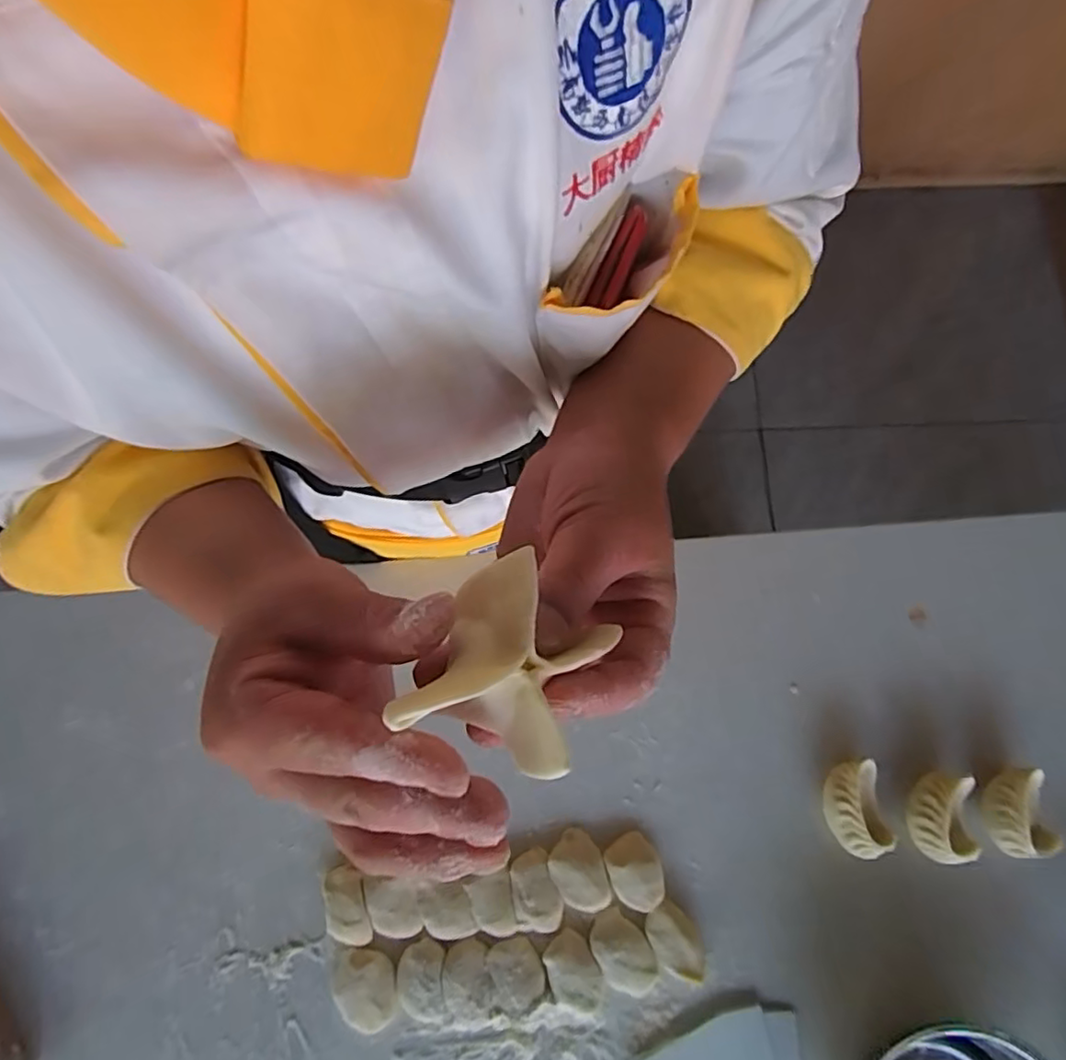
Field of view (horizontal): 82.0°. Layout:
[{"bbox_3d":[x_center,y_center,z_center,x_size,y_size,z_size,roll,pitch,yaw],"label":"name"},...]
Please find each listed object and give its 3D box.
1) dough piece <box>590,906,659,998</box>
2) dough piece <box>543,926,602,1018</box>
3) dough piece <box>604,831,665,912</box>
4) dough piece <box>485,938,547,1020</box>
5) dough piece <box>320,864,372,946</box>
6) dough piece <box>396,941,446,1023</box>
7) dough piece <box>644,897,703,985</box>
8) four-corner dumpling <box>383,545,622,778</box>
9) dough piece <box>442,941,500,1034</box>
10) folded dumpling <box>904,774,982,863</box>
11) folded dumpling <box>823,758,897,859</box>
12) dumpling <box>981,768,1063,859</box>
[{"bbox_3d":[0.069,0.323,0.468,0.039,0.014,0.058,-33,77,-7],"label":"dough piece"},{"bbox_3d":[0.031,0.335,0.462,0.037,0.016,0.055,-25,76,-5],"label":"dough piece"},{"bbox_3d":[0.081,0.267,0.478,0.040,0.016,0.051,-33,77,-7],"label":"dough piece"},{"bbox_3d":[-0.012,0.335,0.462,0.036,0.017,0.049,-26,76,-6],"label":"dough piece"},{"bbox_3d":[-0.144,0.291,0.475,0.031,0.020,0.057,-16,75,-3],"label":"dough piece"},{"bbox_3d":[-0.084,0.340,0.462,0.035,0.018,0.053,-7,75,-1],"label":"dough piece"},{"bbox_3d":[0.107,0.312,0.466,0.036,0.020,0.052,-35,77,-8],"label":"dough piece"},{"bbox_3d":[-0.005,0.038,0.182,0.049,0.026,0.056,19,76,6],"label":"four-corner dumpling"},{"bbox_3d":[-0.047,0.343,0.461,0.037,0.018,0.059,-17,75,-3],"label":"dough piece"},{"bbox_3d":[0.316,0.223,0.478,0.038,0.033,0.061,2,75,2],"label":"folded dumpling"},{"bbox_3d":[0.252,0.218,0.483,0.040,0.032,0.068,-1,75,1],"label":"folded dumpling"},{"bbox_3d":[0.373,0.218,0.476,0.040,0.031,0.062,3,75,2],"label":"dumpling"}]

